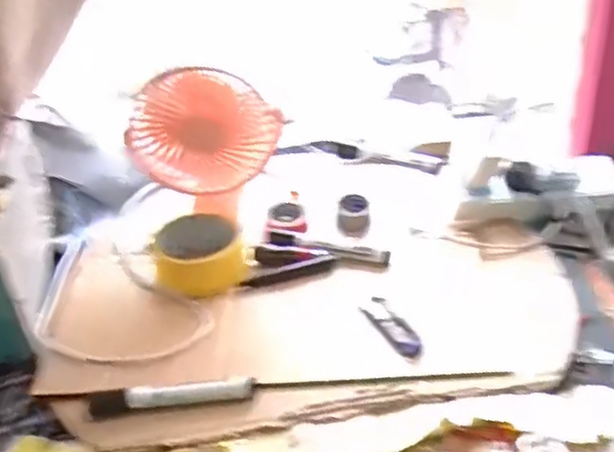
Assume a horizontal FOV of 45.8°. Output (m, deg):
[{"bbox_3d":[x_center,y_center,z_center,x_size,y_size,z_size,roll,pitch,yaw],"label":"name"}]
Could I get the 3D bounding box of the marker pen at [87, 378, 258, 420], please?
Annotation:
[{"bbox_3d":[-0.106,0.132,0.564,0.128,0.012,0.020,-4,33,2],"label":"marker pen"}]

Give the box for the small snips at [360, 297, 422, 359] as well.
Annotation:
[{"bbox_3d":[0.073,0.087,0.624,0.025,0.006,0.082,-16,35,-16],"label":"small snips"}]

